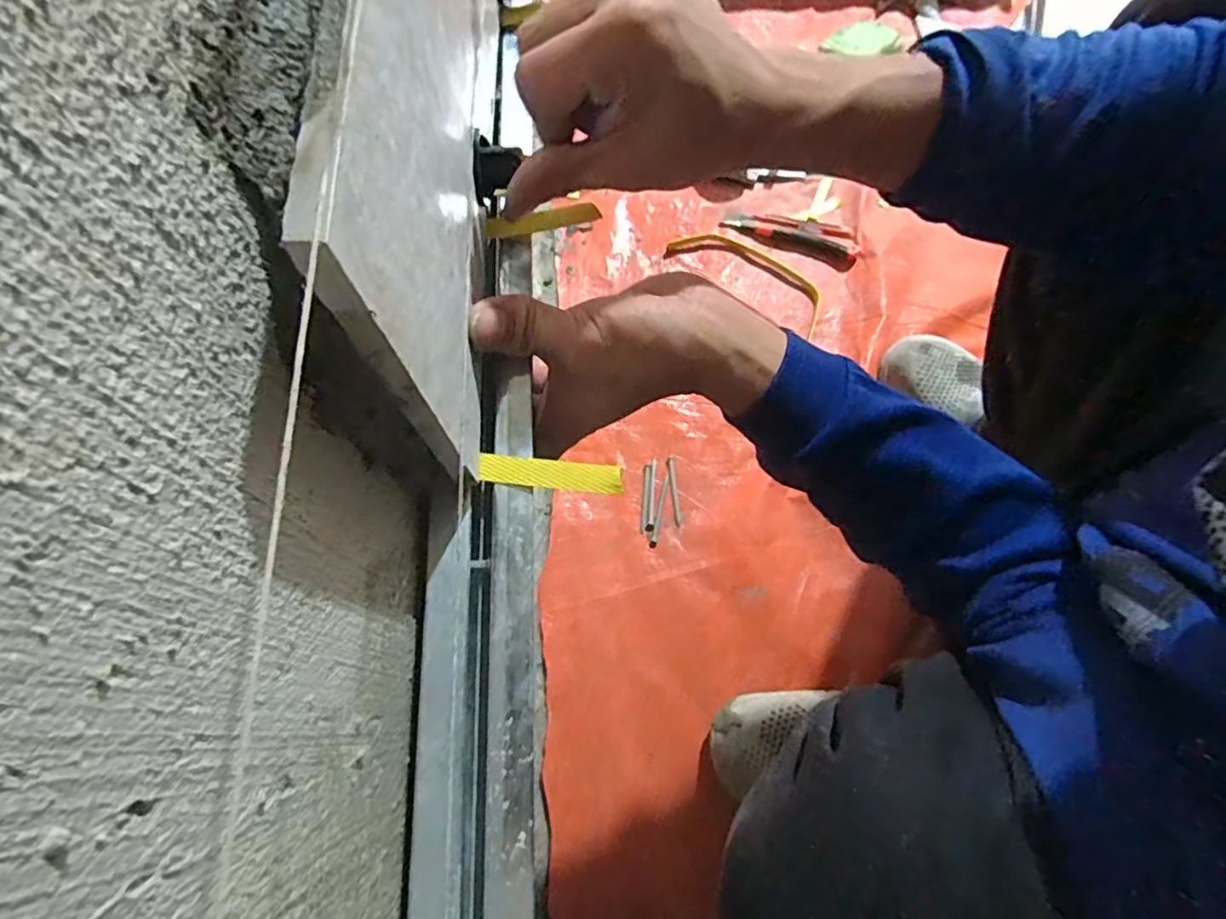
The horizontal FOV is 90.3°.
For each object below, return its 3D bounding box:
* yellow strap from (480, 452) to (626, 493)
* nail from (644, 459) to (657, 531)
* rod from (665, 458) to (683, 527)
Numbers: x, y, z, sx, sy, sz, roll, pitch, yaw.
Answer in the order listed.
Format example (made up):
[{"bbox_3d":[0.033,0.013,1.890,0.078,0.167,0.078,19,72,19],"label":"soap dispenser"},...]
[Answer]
[{"bbox_3d":[-0.026,0.005,0.253,0.059,0.004,0.012,7,70,2],"label":"yellow strap"},{"bbox_3d":[0.042,0.038,0.652,0.010,0.005,0.078,5,70,1],"label":"nail"},{"bbox_3d":[0.066,0.034,0.652,0.010,0.005,0.074,-6,70,-3],"label":"rod"}]

